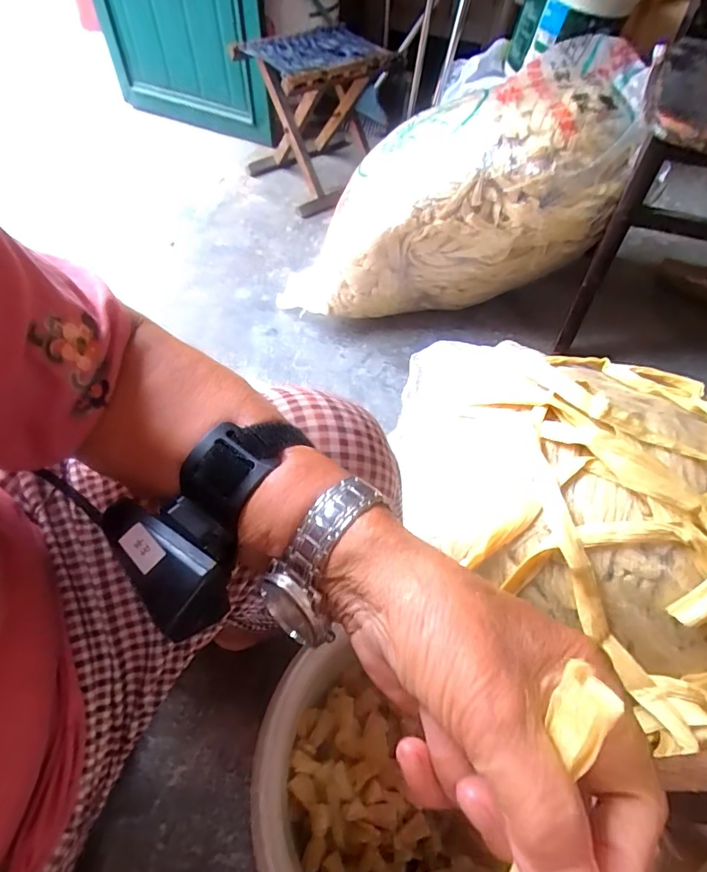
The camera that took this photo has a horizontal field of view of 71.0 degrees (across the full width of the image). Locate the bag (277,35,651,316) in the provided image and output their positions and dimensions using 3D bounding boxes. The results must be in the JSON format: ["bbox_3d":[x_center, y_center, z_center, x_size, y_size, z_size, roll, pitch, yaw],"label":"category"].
[{"bbox_3d":[0.176,-0.446,0.928,0.690,0.241,0.357,-11,59,21],"label":"bag"}]

